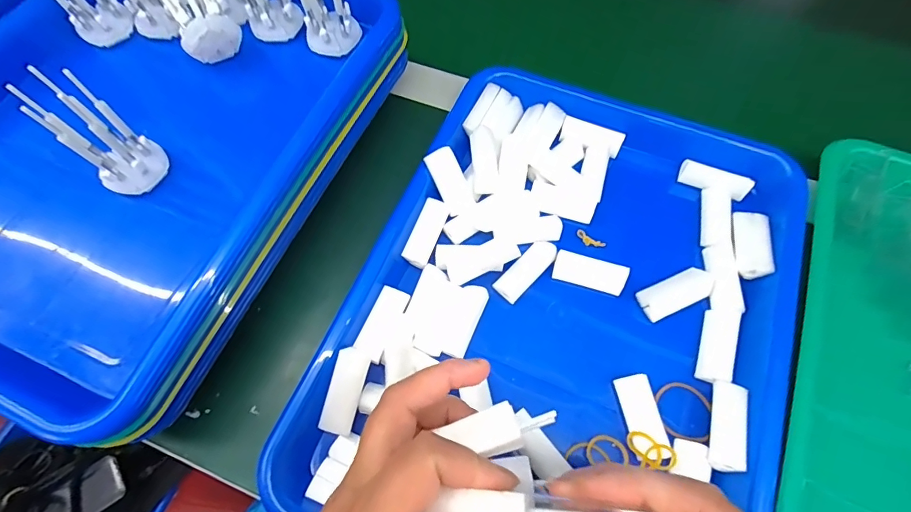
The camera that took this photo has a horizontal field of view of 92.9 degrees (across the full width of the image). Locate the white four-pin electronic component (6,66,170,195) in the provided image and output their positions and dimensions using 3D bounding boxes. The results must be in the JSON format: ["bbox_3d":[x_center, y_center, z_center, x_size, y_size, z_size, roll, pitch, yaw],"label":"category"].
[{"bbox_3d":[-0.205,-0.069,0.245,0.030,0.078,0.036,32,69,14],"label":"white four-pin electronic component"}]

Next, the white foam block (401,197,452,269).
[{"bbox_3d":[-0.020,-0.016,0.294,0.018,0.007,0.047,25,74,-7],"label":"white foam block"}]

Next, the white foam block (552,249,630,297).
[{"bbox_3d":[0.088,0.011,0.284,0.045,0.009,0.018,16,70,9],"label":"white foam block"}]

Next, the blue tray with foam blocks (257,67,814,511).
[{"bbox_3d":[0.068,0.033,0.270,0.244,0.039,0.337,22,71,11],"label":"blue tray with foam blocks"}]

